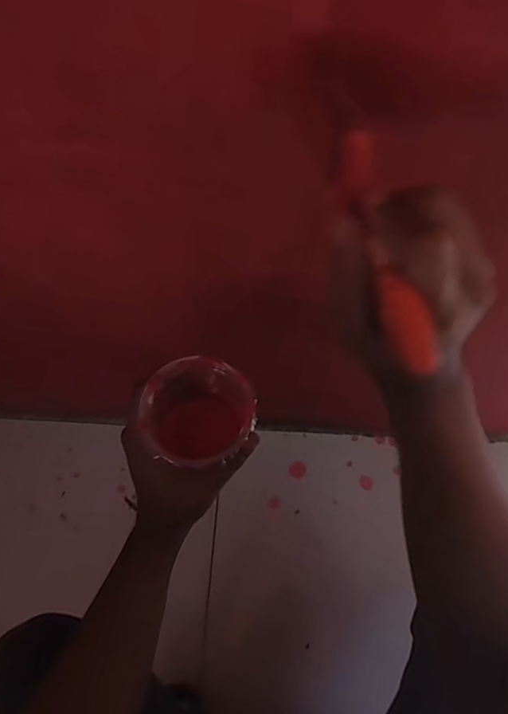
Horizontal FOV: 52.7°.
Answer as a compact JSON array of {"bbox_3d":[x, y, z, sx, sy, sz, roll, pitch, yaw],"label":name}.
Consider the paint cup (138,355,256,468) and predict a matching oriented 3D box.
[{"bbox_3d":[-0.045,0.062,0.459,0.090,0.113,0.087,-1,65,2],"label":"paint cup"}]

